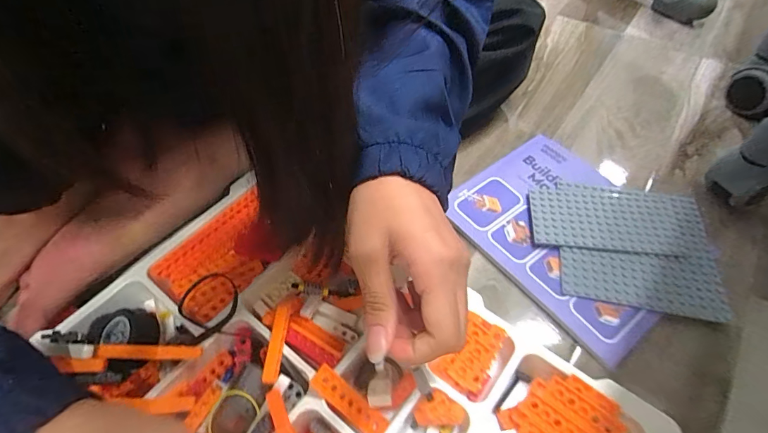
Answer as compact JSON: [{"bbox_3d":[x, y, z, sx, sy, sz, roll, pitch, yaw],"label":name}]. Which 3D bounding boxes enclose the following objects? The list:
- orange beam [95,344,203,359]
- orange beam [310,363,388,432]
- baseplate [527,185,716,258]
[{"bbox_3d":[-0.158,0.091,0.268,0.062,0.006,0.008,8,48,-17],"label":"orange beam"},{"bbox_3d":[-0.022,0.128,0.269,0.016,0.066,0.008,-48,17,-28],"label":"orange beam"},{"bbox_3d":[0.211,0.003,0.358,0.149,0.008,0.066,5,53,0],"label":"baseplate"}]

